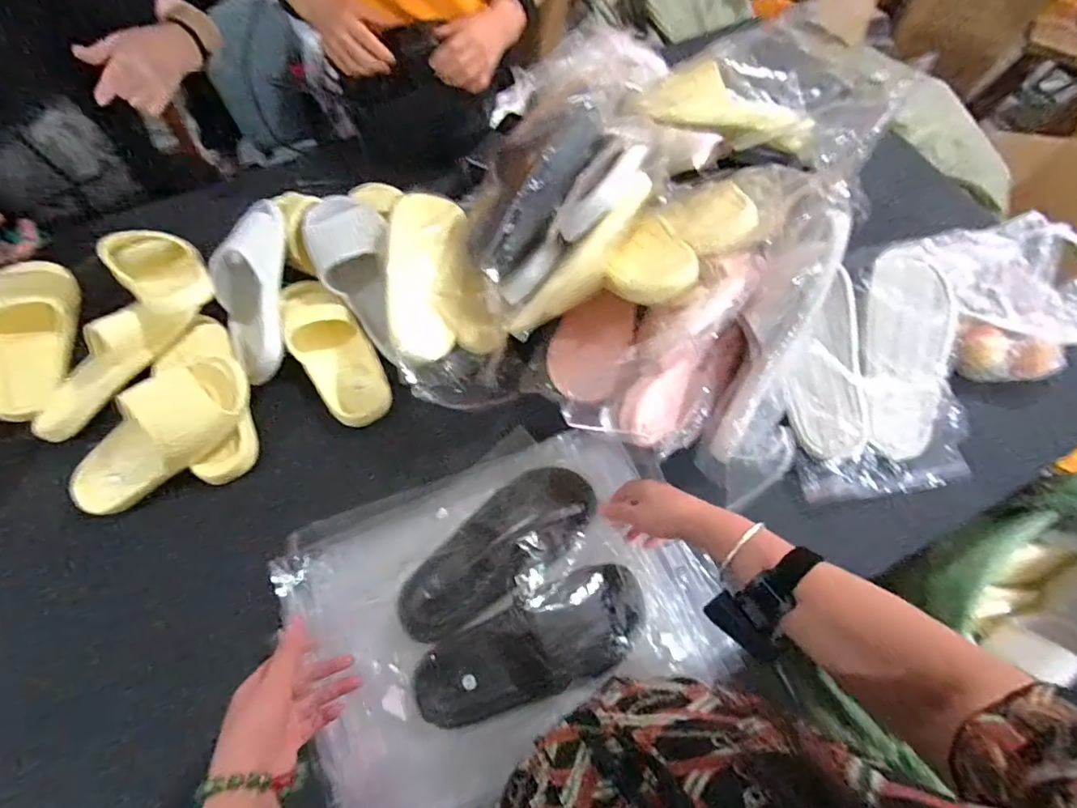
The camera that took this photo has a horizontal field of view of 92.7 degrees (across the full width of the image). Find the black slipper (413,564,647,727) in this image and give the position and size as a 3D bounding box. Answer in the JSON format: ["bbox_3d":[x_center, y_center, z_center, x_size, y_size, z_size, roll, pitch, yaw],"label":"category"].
[{"bbox_3d":[-0.005,0.261,0.548,0.254,0.063,0.097,-23,69,-11],"label":"black slipper"}]

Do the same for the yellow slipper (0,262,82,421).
[{"bbox_3d":[-0.698,-0.096,0.695,0.104,0.067,0.234,-15,67,-8],"label":"yellow slipper"}]

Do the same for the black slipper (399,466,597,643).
[{"bbox_3d":[-0.042,0.164,0.579,0.252,0.081,0.100,-40,73,-17],"label":"black slipper"}]

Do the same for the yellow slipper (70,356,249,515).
[{"bbox_3d":[-0.467,0.039,0.622,0.239,0.084,0.088,-42,73,-3],"label":"yellow slipper"}]

